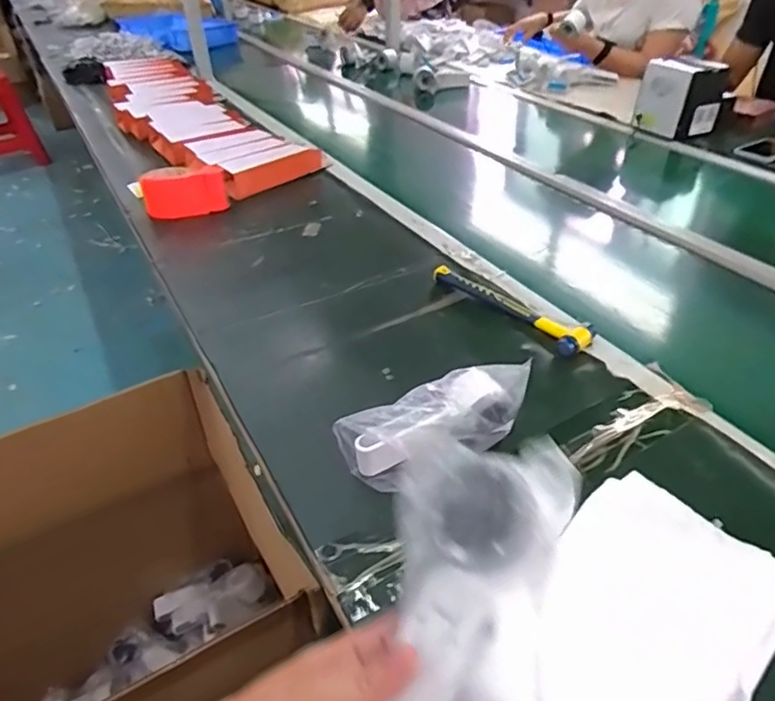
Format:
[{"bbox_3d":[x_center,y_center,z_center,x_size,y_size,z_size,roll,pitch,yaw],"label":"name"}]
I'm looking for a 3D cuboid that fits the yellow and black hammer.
[{"bbox_3d":[0.164,-0.063,0.768,0.061,0.027,0.239,-27,45,-28],"label":"yellow and black hammer"}]

